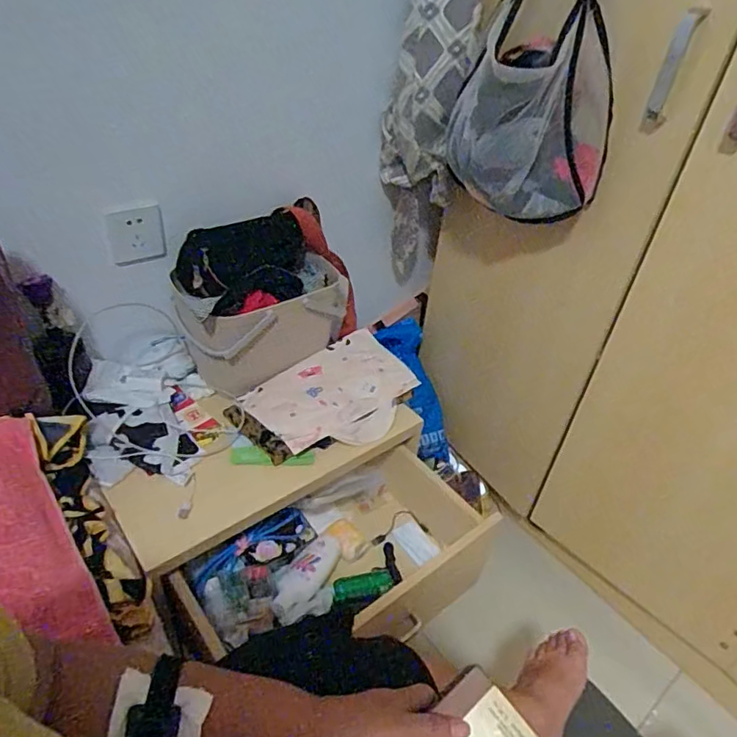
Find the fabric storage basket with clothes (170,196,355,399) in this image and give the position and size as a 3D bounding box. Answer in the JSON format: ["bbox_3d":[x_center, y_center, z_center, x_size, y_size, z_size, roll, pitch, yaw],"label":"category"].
[{"bbox_3d":[-0.166,-0.129,0.959,0.305,0.222,0.186,-21,46,-29],"label":"fabric storage basket with clothes"}]

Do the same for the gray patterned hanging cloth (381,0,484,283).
[{"bbox_3d":[0.107,-0.409,1.055,0.107,0.558,0.173,-30,50,-35],"label":"gray patterned hanging cloth"}]

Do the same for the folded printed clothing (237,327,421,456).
[{"bbox_3d":[-0.056,0.043,0.933,0.274,0.033,0.195,-27,53,-29],"label":"folded printed clothing"}]

